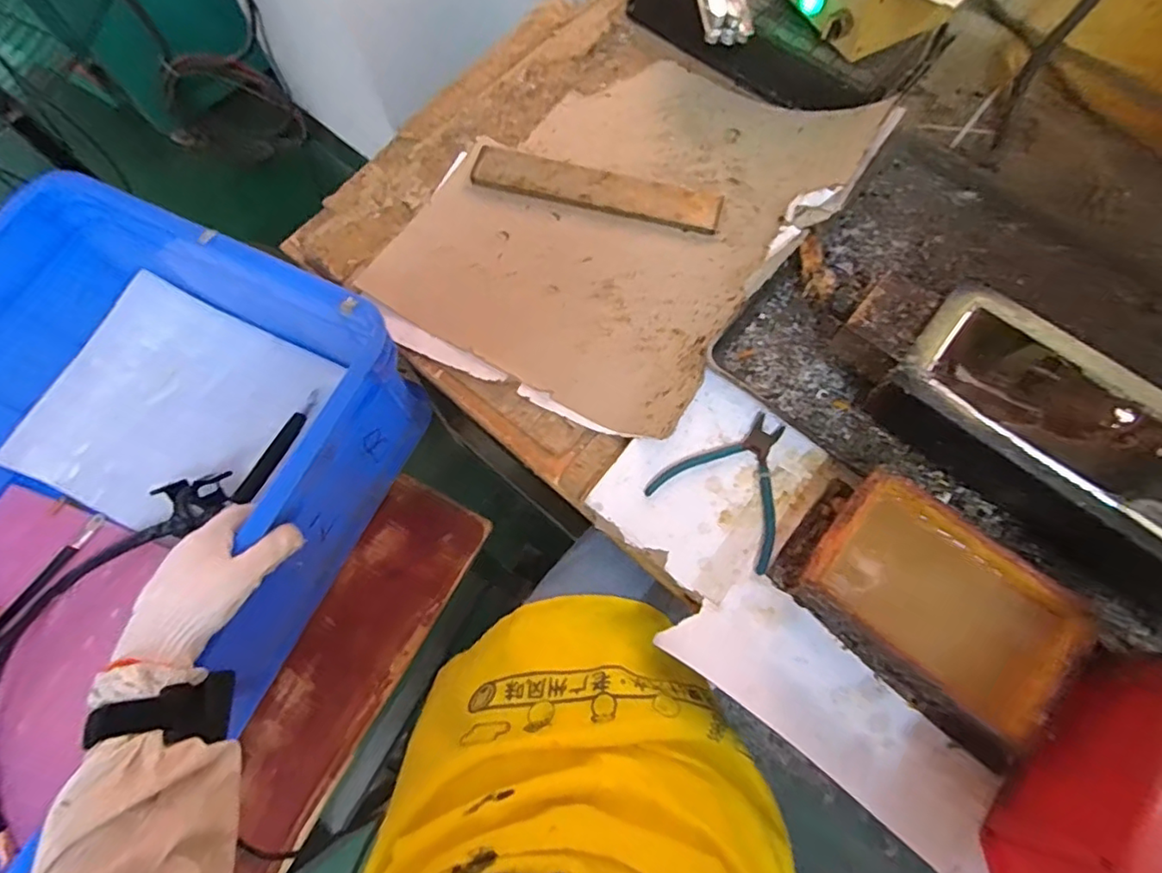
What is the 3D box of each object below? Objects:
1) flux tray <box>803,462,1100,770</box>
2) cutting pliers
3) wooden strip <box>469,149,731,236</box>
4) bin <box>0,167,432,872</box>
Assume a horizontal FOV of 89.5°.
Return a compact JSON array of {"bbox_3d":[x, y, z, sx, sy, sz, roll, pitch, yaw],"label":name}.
[{"bbox_3d":[0.295,0.143,0.489,0.212,0.064,0.136,38,75,13],"label":"flux tray"},{"bbox_3d":[0.151,0.037,0.560,0.125,0.007,0.133,34,74,12],"label":"cutting pliers"},{"bbox_3d":[0.018,-0.294,0.698,0.296,0.012,0.055,15,71,6],"label":"wooden strip"},{"bbox_3d":[-0.490,0.097,0.572,0.418,0.207,0.610,27,73,10],"label":"bin"}]

